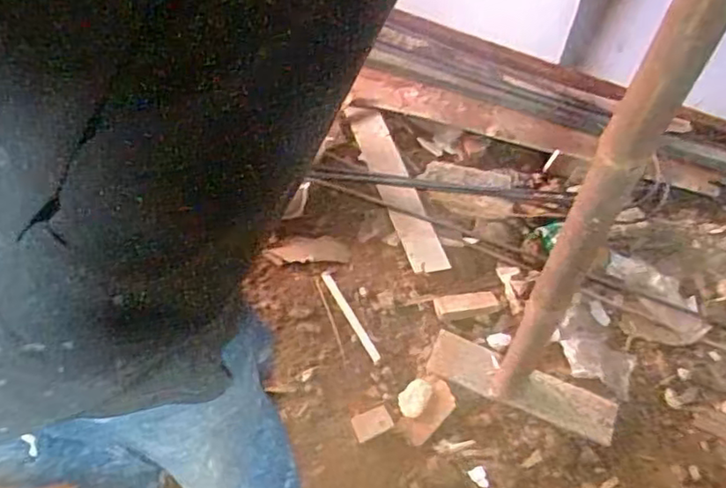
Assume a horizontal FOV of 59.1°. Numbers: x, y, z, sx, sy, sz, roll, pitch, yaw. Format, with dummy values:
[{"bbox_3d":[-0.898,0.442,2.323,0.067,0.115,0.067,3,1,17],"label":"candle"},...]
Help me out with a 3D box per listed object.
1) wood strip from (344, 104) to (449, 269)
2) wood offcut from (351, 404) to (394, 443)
[{"bbox_3d":[0.081,-0.147,1.635,0.094,0.019,0.544,-15,53,-7],"label":"wood strip"},{"bbox_3d":[0.018,0.353,1.261,0.077,0.012,0.053,-20,61,-16],"label":"wood offcut"}]

